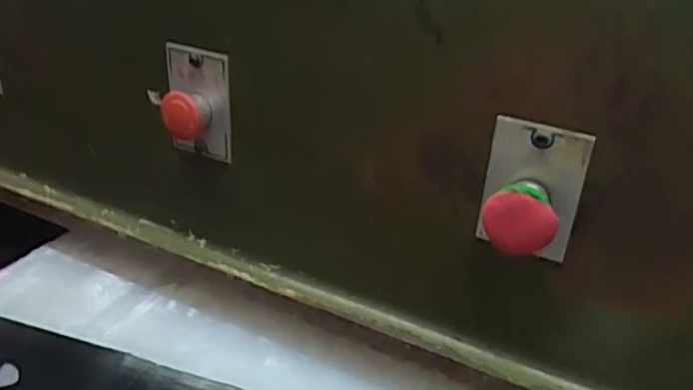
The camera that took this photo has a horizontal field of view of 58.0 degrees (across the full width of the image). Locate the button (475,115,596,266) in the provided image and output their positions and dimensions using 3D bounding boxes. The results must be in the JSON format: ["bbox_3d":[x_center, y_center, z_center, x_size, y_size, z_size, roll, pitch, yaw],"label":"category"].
[{"bbox_3d":[0.118,-0.001,0.398,0.059,0.078,0.042,12,31,15],"label":"button"}]

